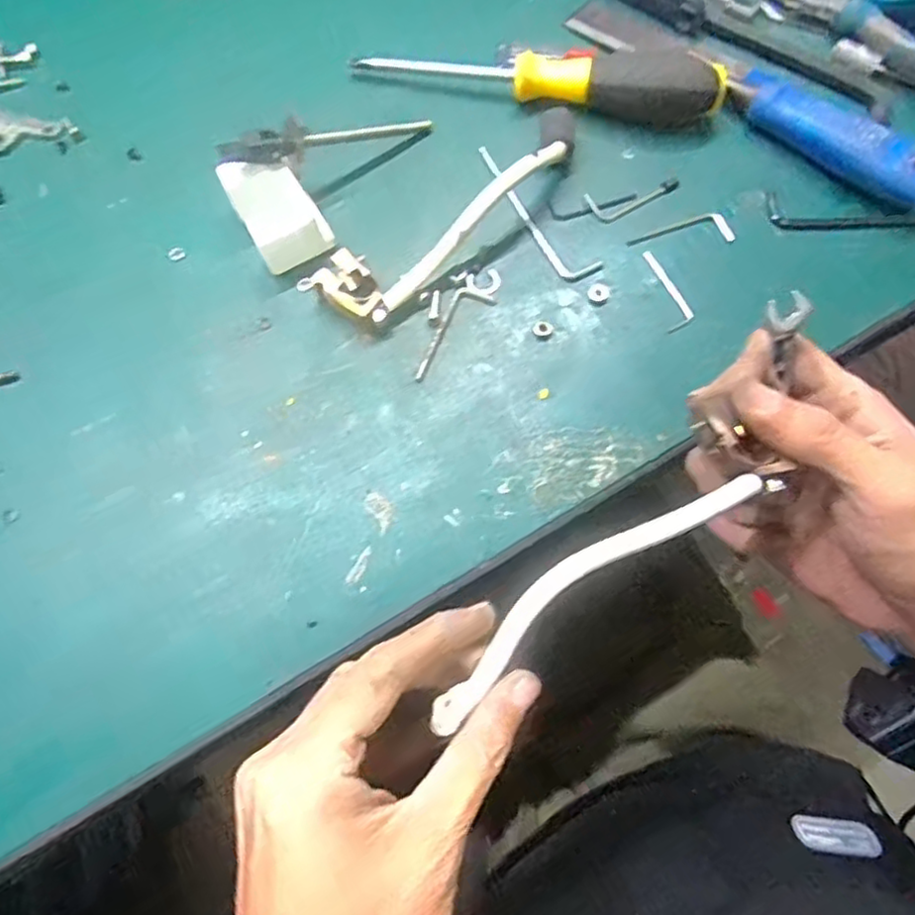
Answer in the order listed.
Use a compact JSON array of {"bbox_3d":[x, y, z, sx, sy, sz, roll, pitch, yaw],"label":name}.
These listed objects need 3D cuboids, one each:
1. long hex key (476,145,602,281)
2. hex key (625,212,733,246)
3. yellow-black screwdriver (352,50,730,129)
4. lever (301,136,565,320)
[{"bbox_3d":[0.044,-0.132,0.356,0.022,0.004,0.089,-30,72,-10],"label":"long hex key"},{"bbox_3d":[0.118,-0.119,0.352,0.055,0.004,0.018,-11,70,-3],"label":"hex key"},{"bbox_3d":[0.048,-0.223,0.378,0.199,0.034,0.043,11,71,5],"label":"yellow-black screwdriver"},{"bbox_3d":[-0.007,-0.122,0.341,0.150,0.023,0.043,-39,74,-12],"label":"lever"}]

